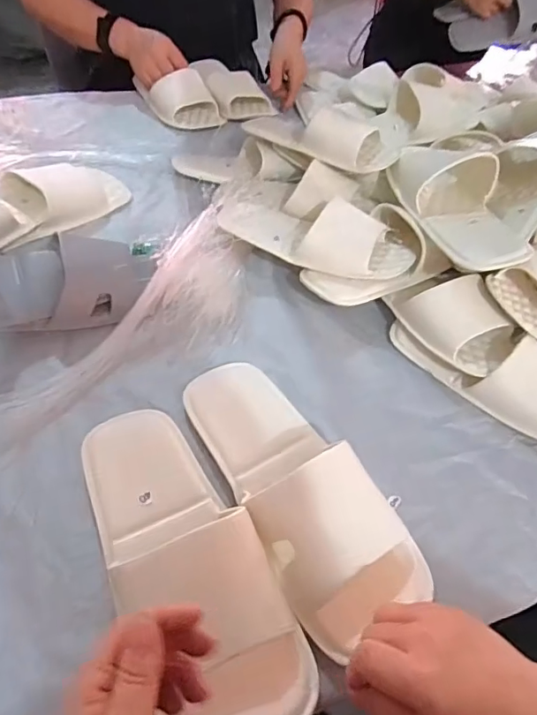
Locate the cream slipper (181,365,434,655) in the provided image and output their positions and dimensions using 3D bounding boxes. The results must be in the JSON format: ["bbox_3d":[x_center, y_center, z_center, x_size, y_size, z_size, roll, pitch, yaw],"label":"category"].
[{"bbox_3d":[0.023,0.096,0.428,0.108,0.075,0.271,-23,50,-22],"label":"cream slipper"}]

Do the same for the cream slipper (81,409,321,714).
[{"bbox_3d":[-0.068,0.145,0.381,0.104,0.057,0.269,-26,55,-23],"label":"cream slipper"}]

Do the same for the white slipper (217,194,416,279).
[{"bbox_3d":[0.056,-0.155,0.606,0.232,0.049,0.100,24,53,13],"label":"white slipper"}]

